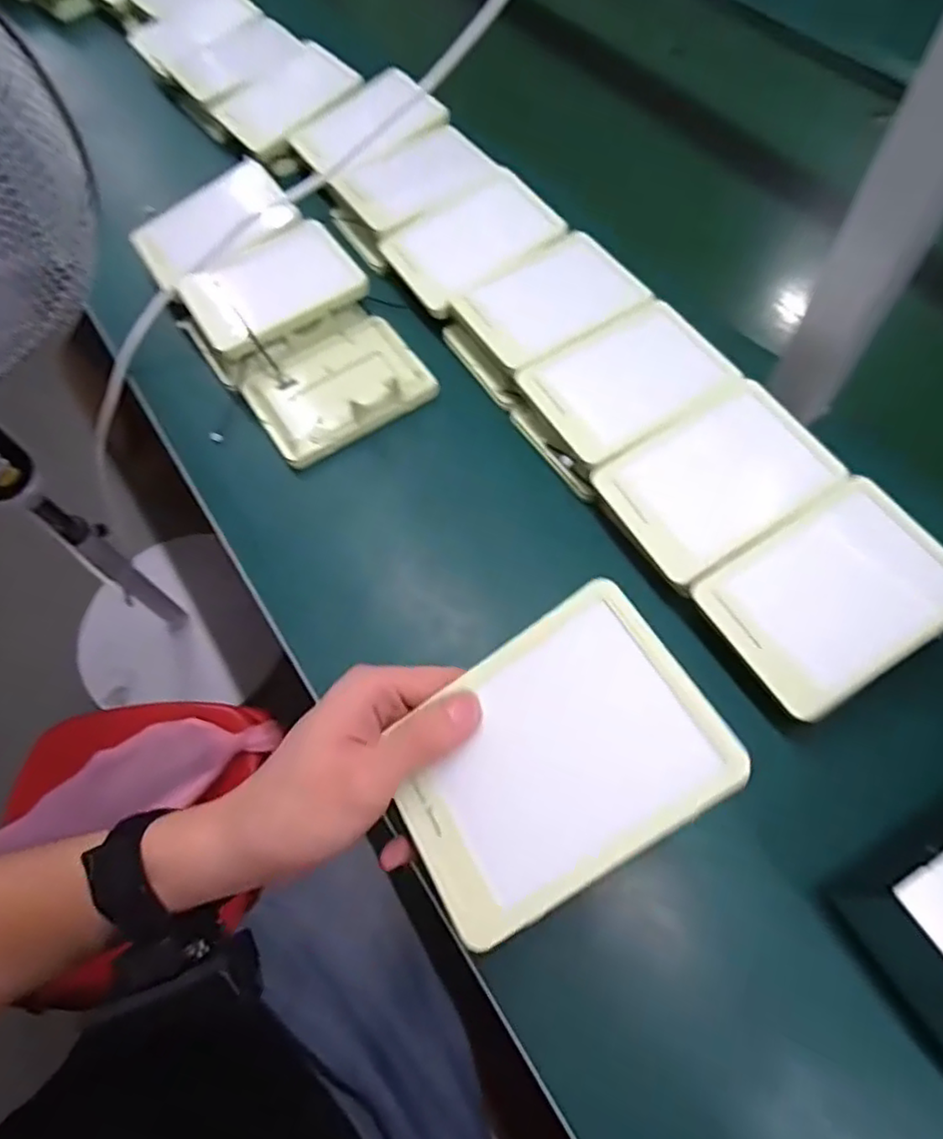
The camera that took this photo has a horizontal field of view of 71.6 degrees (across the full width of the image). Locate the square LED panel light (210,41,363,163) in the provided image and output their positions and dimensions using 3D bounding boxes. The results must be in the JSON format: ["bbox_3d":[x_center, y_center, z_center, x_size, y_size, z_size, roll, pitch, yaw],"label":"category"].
[{"bbox_3d":[-0.190,-0.491,0.681,0.145,0.010,0.108,-45,68,-10],"label":"square LED panel light"}]

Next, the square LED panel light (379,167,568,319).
[{"bbox_3d":[0.002,-0.280,0.556,0.136,0.020,0.116,-33,62,-2],"label":"square LED panel light"}]

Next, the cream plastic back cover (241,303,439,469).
[{"bbox_3d":[-0.112,-0.155,0.529,0.134,0.020,0.114,-31,66,-13],"label":"cream plastic back cover"}]

